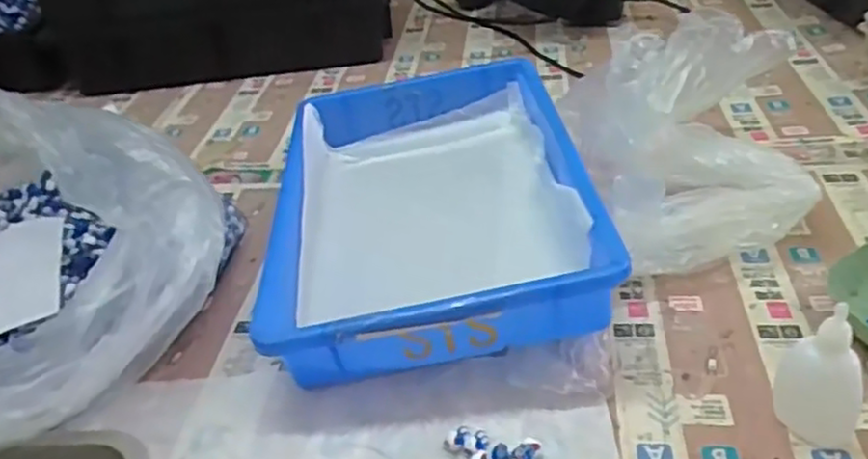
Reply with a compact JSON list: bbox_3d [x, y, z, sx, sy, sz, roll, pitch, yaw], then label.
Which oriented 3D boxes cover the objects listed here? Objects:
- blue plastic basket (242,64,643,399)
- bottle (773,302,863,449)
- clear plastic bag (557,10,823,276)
[{"bbox_3d":[-0.008,-0.031,0.605,0.239,0.074,0.370,-7,35,-1],"label":"blue plastic basket"},{"bbox_3d":[0.218,0.079,0.393,0.045,0.089,0.026,21,43,33],"label":"bottle"},{"bbox_3d":[0.210,-0.078,0.577,0.165,0.131,0.236,-2,35,6],"label":"clear plastic bag"}]

